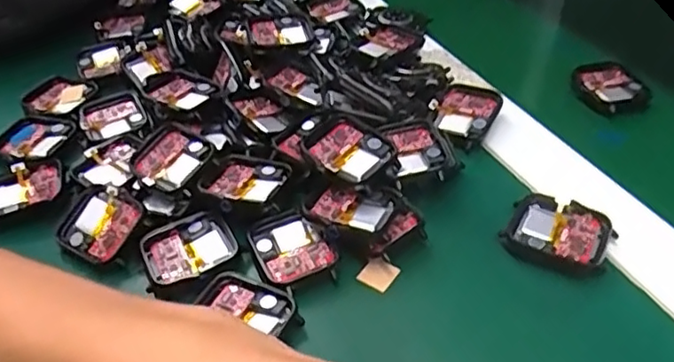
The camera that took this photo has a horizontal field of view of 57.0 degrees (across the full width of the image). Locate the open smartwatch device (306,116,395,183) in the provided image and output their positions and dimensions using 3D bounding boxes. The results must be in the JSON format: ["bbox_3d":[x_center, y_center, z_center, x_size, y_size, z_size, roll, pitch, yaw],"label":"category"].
[{"bbox_3d":[0.005,-0.015,0.317,0.035,0.012,0.038,-33,63,-24],"label":"open smartwatch device"}]

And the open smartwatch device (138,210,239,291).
[{"bbox_3d":[-0.072,0.032,0.300,0.042,0.008,0.036,-21,45,-18],"label":"open smartwatch device"}]

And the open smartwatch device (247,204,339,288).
[{"bbox_3d":[-0.021,0.031,0.295,0.033,0.009,0.043,-19,45,-17],"label":"open smartwatch device"}]

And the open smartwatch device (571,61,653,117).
[{"bbox_3d":[0.169,-0.058,0.384,0.040,0.009,0.045,-15,44,-13],"label":"open smartwatch device"}]

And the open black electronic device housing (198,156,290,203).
[{"bbox_3d":[-0.046,-0.001,0.320,0.036,0.007,0.035,19,47,22],"label":"open black electronic device housing"}]

